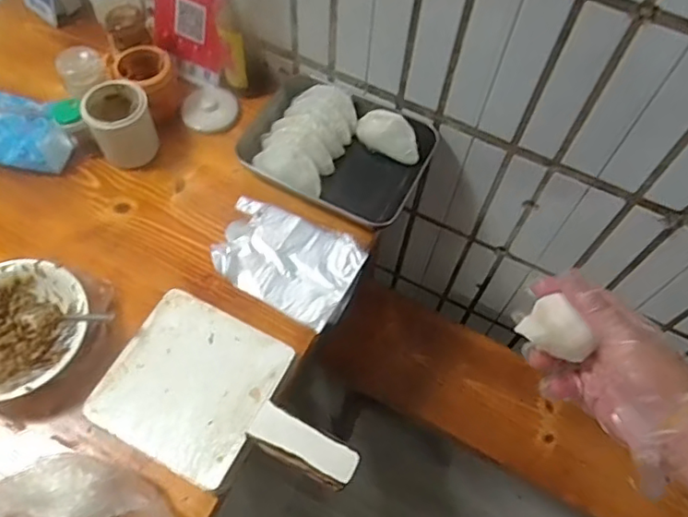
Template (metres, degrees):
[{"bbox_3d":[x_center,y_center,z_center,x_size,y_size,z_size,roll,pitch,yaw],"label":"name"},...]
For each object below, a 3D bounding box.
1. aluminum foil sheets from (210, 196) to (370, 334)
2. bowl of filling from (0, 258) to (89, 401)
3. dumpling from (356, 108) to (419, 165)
[{"bbox_3d":[-0.077,0.001,0.771,0.196,0.013,0.132,27,63,11],"label":"aluminum foil sheets"},{"bbox_3d":[-0.388,0.087,0.682,0.163,0.057,0.165,1,61,-2],"label":"bowl of filling"},{"bbox_3d":[0.069,-0.183,0.850,0.103,0.063,0.038,30,64,13],"label":"dumpling"}]

